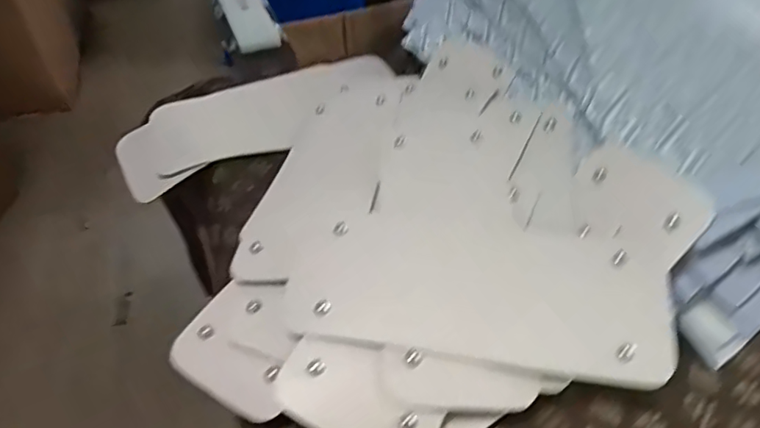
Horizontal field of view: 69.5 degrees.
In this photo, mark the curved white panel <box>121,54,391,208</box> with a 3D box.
[{"bbox_3d":[-0.147,-0.122,0.673,0.333,0.017,0.136,-24,51,-13],"label":"curved white panel"}]

